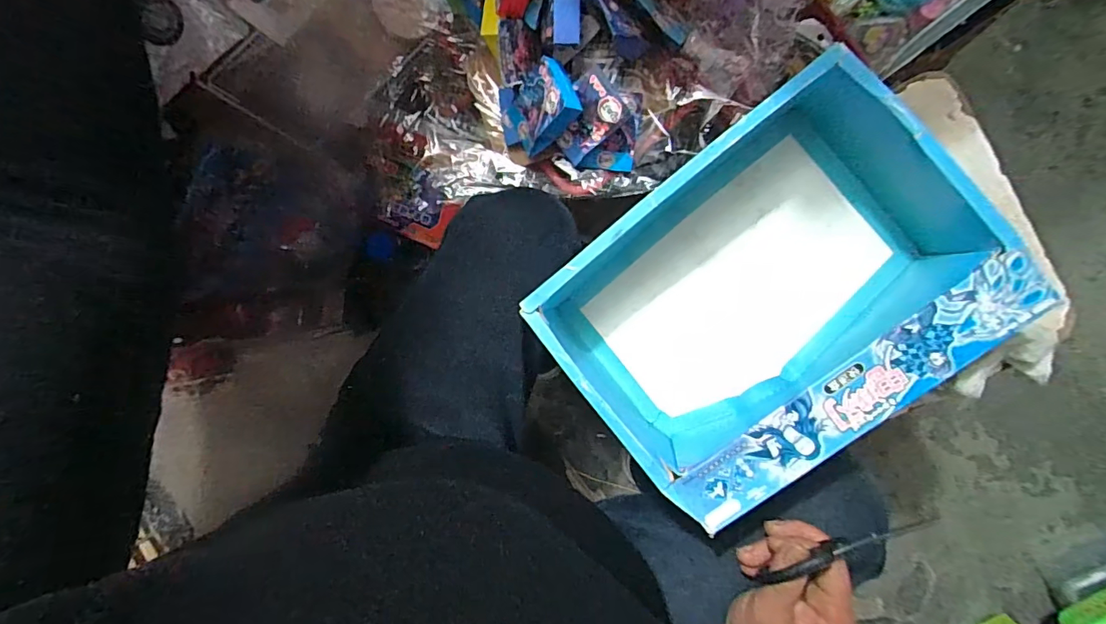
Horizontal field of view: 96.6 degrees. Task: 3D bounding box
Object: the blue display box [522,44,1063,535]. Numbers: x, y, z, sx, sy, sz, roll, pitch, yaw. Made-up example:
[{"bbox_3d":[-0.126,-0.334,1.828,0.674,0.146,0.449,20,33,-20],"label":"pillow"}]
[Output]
[{"bbox_3d":[0.148,-0.008,0.367,0.268,0.095,0.208,-38,87,9],"label":"blue display box"}]

